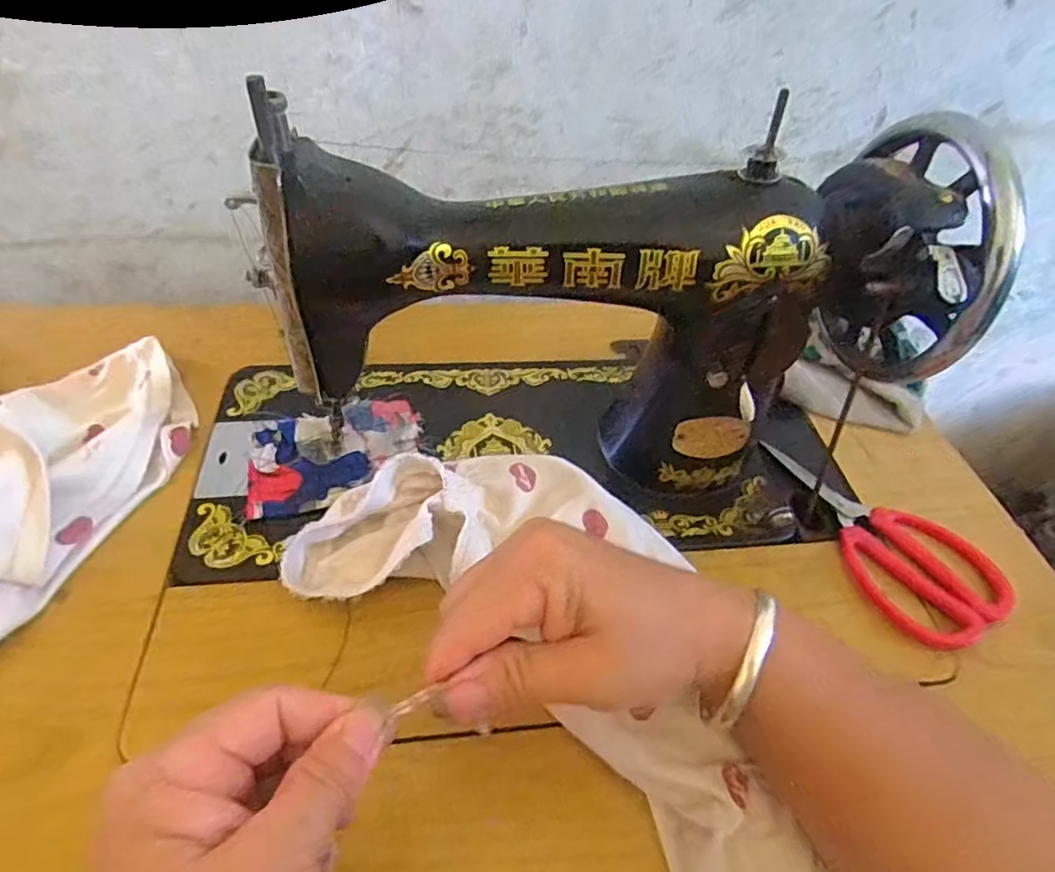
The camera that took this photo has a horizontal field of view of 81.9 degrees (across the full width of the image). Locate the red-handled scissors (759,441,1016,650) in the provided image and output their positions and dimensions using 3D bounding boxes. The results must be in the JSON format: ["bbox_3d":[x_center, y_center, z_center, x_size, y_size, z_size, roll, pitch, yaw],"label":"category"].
[{"bbox_3d":[0.222,0.057,0.383,0.079,0.012,0.151,-13,51,-18],"label":"red-handled scissors"}]

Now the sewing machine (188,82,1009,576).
[{"bbox_3d":[0.007,-0.059,0.339,0.407,0.199,0.168,-3,48,-9],"label":"sewing machine"}]

